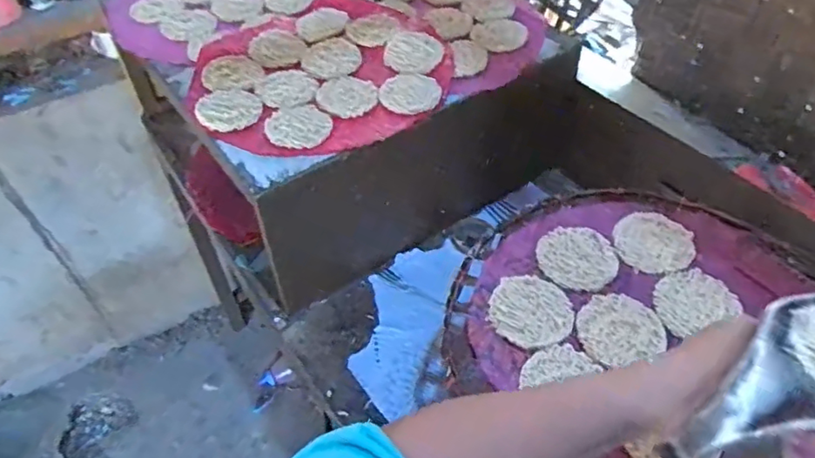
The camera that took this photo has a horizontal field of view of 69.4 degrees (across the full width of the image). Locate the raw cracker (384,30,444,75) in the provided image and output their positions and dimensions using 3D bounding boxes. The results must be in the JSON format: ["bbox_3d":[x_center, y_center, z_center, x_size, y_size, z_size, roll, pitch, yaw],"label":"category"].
[{"bbox_3d":[0.009,-0.250,0.830,0.079,0.009,0.098,1,48,2],"label":"raw cracker"}]

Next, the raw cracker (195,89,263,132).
[{"bbox_3d":[-0.228,-0.155,0.750,0.078,0.008,0.078,0,48,0],"label":"raw cracker"}]

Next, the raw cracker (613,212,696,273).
[{"bbox_3d":[0.263,0.014,0.629,0.080,0.006,0.078,0,48,0],"label":"raw cracker"}]

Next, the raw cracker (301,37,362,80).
[{"bbox_3d":[-0.108,-0.241,0.830,0.079,0.009,0.086,-18,50,-15],"label":"raw cracker"}]

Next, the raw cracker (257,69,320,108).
[{"bbox_3d":[-0.161,-0.189,0.785,0.074,0.004,0.087,-12,49,-10],"label":"raw cracker"}]

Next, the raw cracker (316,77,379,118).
[{"bbox_3d":[-0.079,-0.176,0.767,0.079,0.004,0.070,19,51,17],"label":"raw cracker"}]

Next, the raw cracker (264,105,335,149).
[{"bbox_3d":[-0.134,-0.129,0.729,0.079,0.004,0.082,-6,48,-5],"label":"raw cracker"}]

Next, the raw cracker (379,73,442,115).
[{"bbox_3d":[0.002,-0.178,0.771,0.073,0.006,0.076,1,59,-2],"label":"raw cracker"}]

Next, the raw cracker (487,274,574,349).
[{"bbox_3d":[0.120,0.079,0.573,0.075,0.008,0.079,0,48,0],"label":"raw cracker"}]

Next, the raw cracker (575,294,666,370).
[{"bbox_3d":[0.201,0.093,0.557,0.081,0.004,0.074,-26,52,-21],"label":"raw cracker"}]

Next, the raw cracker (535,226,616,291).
[{"bbox_3d":[0.179,0.028,0.617,0.079,0.006,0.077,34,56,28],"label":"raw cracker"}]

